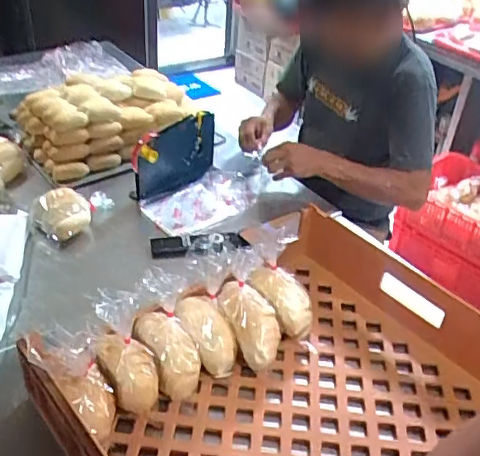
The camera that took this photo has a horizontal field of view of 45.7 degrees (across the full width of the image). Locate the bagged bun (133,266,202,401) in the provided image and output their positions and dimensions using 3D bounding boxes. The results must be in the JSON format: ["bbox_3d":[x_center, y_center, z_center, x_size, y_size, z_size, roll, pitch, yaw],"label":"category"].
[{"bbox_3d":[-0.101,0.146,0.789,0.073,0.183,0.082,-14,3,-23],"label":"bagged bun"}]

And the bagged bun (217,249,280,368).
[{"bbox_3d":[0.016,0.117,0.828,0.080,0.061,0.172,-10,80,-19],"label":"bagged bun"}]

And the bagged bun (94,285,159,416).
[{"bbox_3d":[-0.149,0.161,0.742,0.069,0.170,0.063,-19,10,-29],"label":"bagged bun"}]

